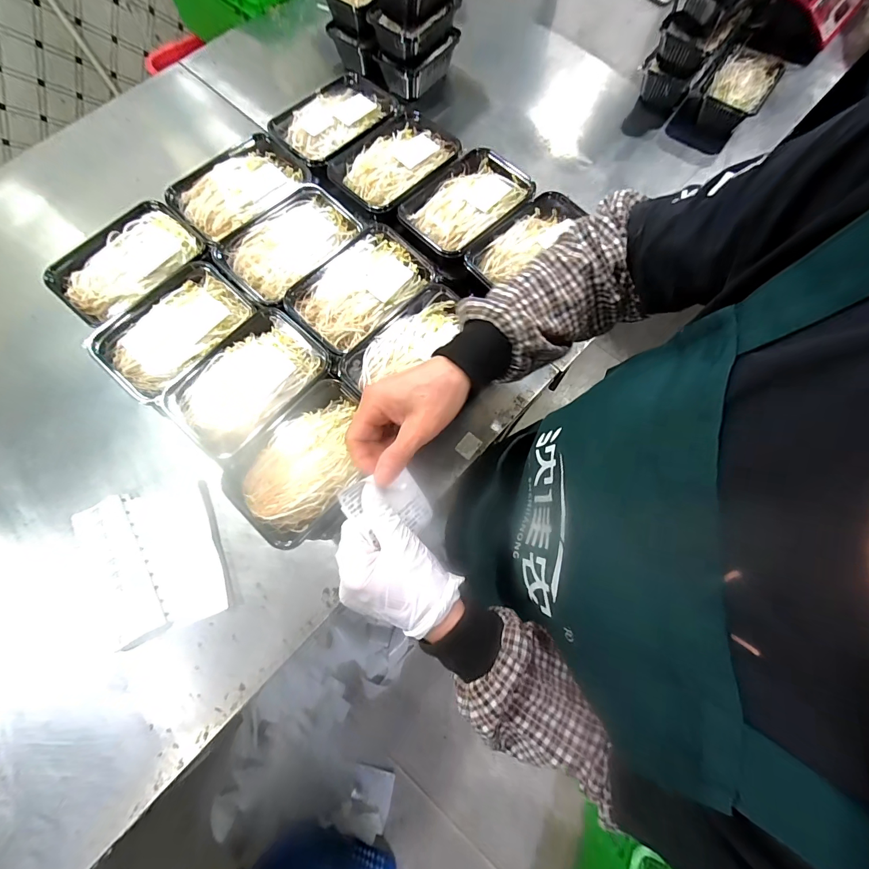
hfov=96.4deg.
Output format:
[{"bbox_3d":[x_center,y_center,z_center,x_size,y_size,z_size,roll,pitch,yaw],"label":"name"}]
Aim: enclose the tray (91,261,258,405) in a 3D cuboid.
[{"bbox_3d":[-0.336,-0.142,0.494,0.118,0.034,0.180,41,77,12],"label":"tray"}]

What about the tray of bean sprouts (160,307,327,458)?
[{"bbox_3d":[-0.220,-0.065,0.473,0.107,0.031,0.172,38,77,9],"label":"tray of bean sprouts"}]

